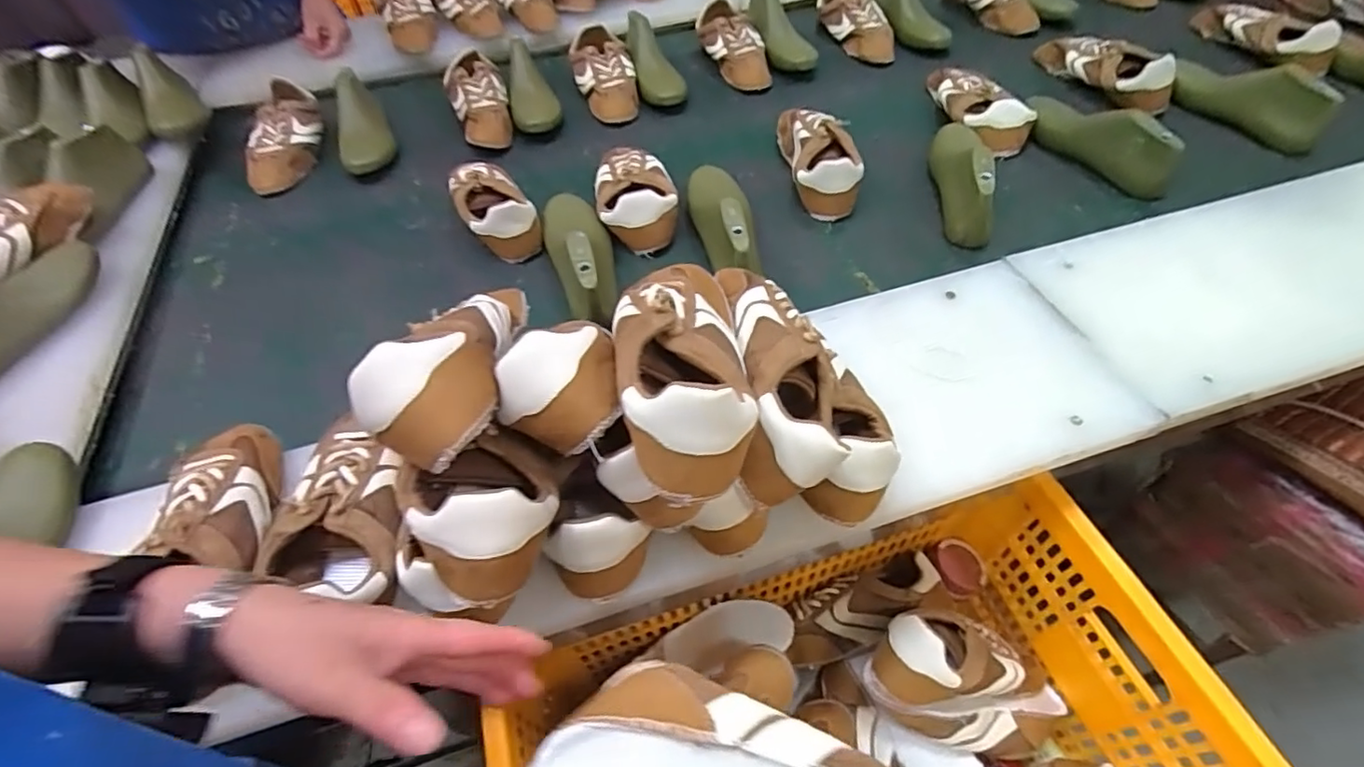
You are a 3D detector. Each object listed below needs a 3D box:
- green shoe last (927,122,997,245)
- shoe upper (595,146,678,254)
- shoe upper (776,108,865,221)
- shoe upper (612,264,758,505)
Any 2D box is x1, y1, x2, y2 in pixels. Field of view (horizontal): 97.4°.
[{"bbox_3d":[0.380,-0.296,0.823,0.054,0.094,0.245,5,55,8],"label":"green shoe last"},{"bbox_3d":[-0.069,-0.267,0.842,0.108,0.076,0.190,-11,55,-4],"label":"shoe upper"},{"bbox_3d":[0.195,-0.340,0.881,0.080,0.077,0.242,-7,54,-1],"label":"shoe upper"},{"bbox_3d":[-0.004,-0.031,0.425,0.097,0.088,0.231,-6,54,0],"label":"shoe upper"}]

